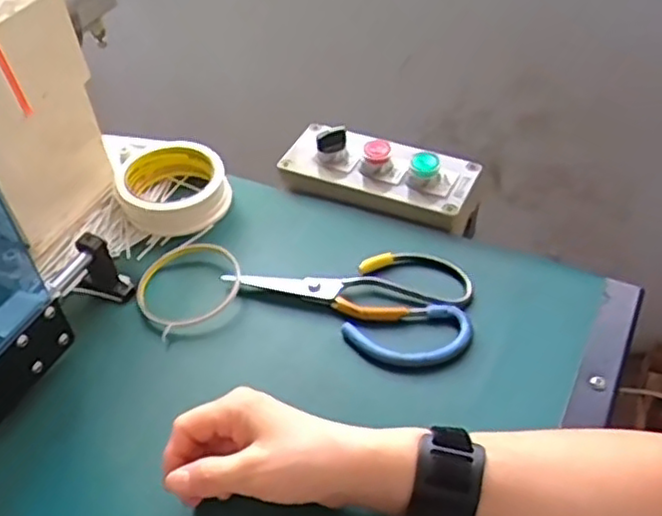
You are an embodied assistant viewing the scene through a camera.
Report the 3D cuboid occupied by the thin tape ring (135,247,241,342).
[{"bbox_3d":[-0.114,0.020,0.562,0.084,0.012,0.078,-2,46,2],"label":"thin tape ring"}]

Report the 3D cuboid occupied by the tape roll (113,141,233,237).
[{"bbox_3d":[-0.142,-0.062,0.632,0.099,0.046,0.098,-8,46,-3],"label":"tape roll"}]

